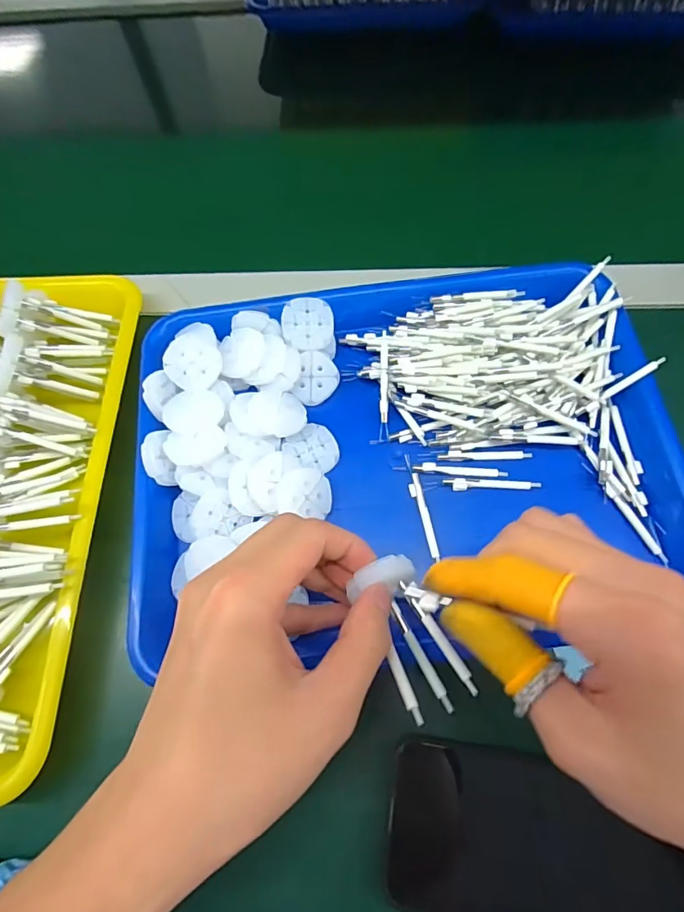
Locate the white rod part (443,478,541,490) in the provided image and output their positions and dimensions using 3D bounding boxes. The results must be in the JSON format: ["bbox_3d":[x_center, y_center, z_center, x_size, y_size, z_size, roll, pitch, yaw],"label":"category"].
[{"bbox_3d":[0.095,0.018,0.299,0.060,0.004,0.008,-1,67,2],"label":"white rod part"}]

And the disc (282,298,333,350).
[{"bbox_3d":[-0.023,-0.091,0.326,0.034,0.004,0.035,-4,93,-10],"label":"disc"}]

